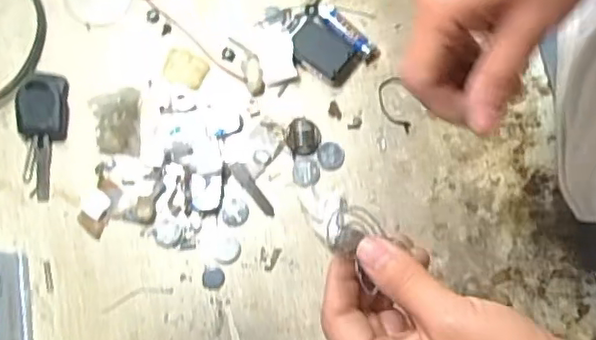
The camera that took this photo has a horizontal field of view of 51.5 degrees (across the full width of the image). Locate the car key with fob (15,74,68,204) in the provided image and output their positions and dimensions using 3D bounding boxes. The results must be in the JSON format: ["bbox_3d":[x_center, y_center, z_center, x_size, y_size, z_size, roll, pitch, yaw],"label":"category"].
[{"bbox_3d":[-0.179,-0.025,0.429,0.030,0.020,0.086,-1,78,0],"label":"car key with fob"}]

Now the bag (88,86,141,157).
[{"bbox_3d":[-0.129,-0.036,0.436,0.031,0.015,0.047,-1,78,0],"label":"bag"}]

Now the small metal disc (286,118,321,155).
[{"bbox_3d":[0.003,-0.024,0.440,0.024,0.004,0.026,-5,78,-1],"label":"small metal disc"}]

